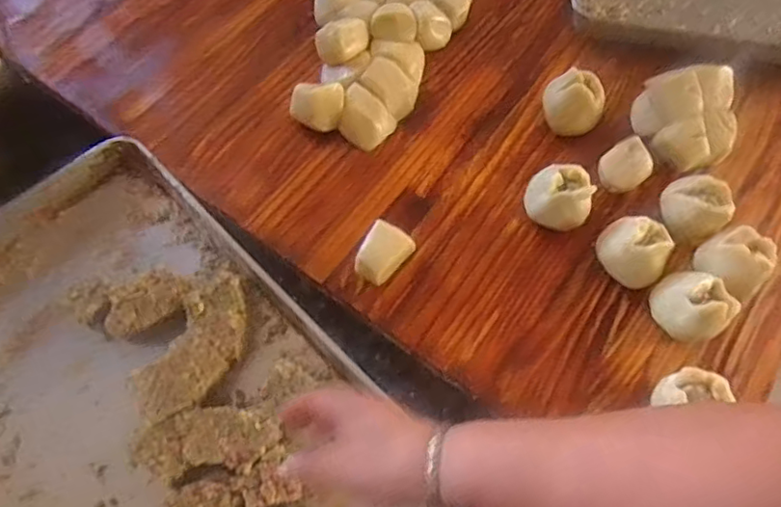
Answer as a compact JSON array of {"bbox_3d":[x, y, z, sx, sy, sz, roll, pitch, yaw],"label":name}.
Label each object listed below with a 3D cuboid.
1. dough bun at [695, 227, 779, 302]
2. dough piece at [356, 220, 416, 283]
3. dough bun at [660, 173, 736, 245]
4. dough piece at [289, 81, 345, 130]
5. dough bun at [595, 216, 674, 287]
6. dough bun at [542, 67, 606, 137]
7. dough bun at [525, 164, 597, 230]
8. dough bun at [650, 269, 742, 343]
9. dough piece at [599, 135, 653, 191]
[{"bbox_3d":[0.386,0.008,0.636,0.067,0.067,0.071,-1,66,2],"label":"dough bun"},{"bbox_3d":[-0.007,0.003,0.634,0.052,0.041,0.063,28,66,12],"label":"dough piece"},{"bbox_3d":[0.353,-0.053,0.662,0.051,0.065,0.074,-29,68,-15],"label":"dough bun"},{"bbox_3d":[-0.092,-0.182,0.718,0.068,0.042,0.054,-3,64,-3],"label":"dough piece"},{"bbox_3d":[0.268,0.000,0.638,0.073,0.057,0.067,15,64,5],"label":"dough bun"},{"bbox_3d":[0.231,-0.189,0.723,0.074,0.065,0.059,25,66,10],"label":"dough bun"},{"bbox_3d":[0.193,-0.061,0.663,0.071,0.061,0.068,-1,66,2],"label":"dough bun"},{"bbox_3d":[0.317,0.056,0.604,0.069,0.065,0.071,-1,66,2],"label":"dough bun"},{"bbox_3d":[0.289,-0.103,0.706,0.064,0.047,0.053,-37,69,-13],"label":"dough piece"}]

